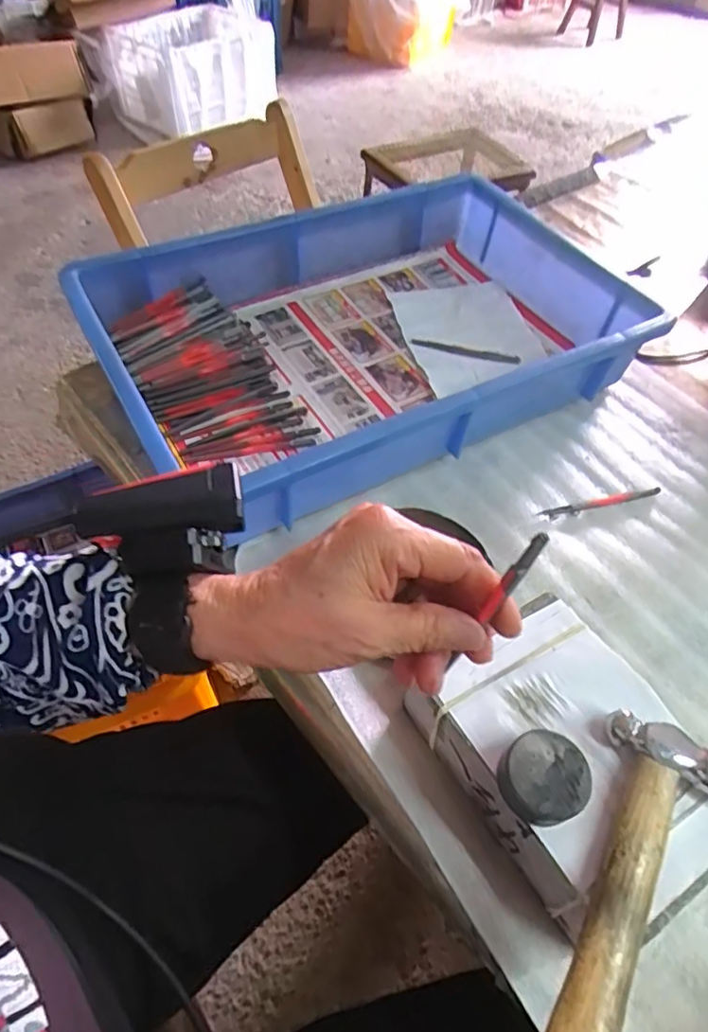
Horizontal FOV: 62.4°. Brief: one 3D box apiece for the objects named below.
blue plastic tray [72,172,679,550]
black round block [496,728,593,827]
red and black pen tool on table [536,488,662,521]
[{"bbox_3d":[0.012,-0.160,0.510,0.427,0.080,0.284,-23,59,-20],"label":"blue plastic tray"},{"bbox_3d":[0.087,0.121,0.270,0.038,0.021,0.036,2,54,-3],"label":"black round block"},{"bbox_3d":[0.192,-0.010,0.456,0.108,0.004,0.010,-12,56,-14],"label":"red and black pen tool on table"}]

